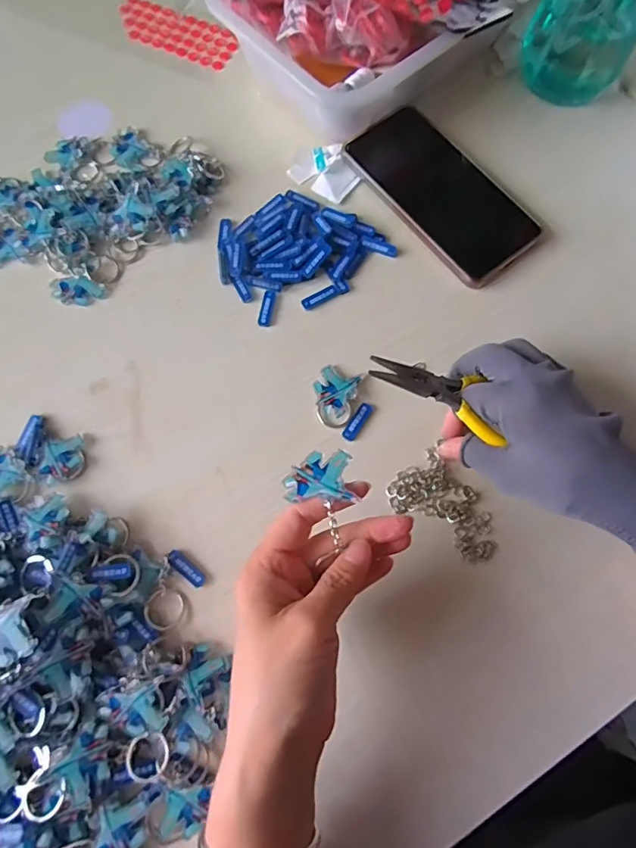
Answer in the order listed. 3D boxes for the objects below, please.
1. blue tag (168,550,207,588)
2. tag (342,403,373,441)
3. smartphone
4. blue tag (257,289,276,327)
[{"bbox_3d":[-0.085,0.093,0.313,0.029,0.004,0.008,39,77,12],"label":"blue tag"},{"bbox_3d":[0.028,-0.002,0.342,0.009,0.004,0.029,32,76,10],"label":"tag"},{"bbox_3d":[0.099,-0.188,0.391,0.080,0.016,0.165,-36,76,-10],"label":"smartphone"},{"bbox_3d":[-0.039,-0.089,0.368,0.010,0.004,0.031,7,73,3],"label":"blue tag"}]

